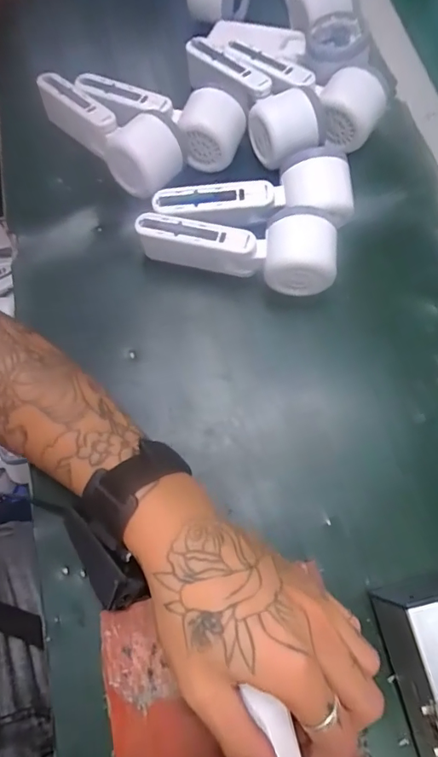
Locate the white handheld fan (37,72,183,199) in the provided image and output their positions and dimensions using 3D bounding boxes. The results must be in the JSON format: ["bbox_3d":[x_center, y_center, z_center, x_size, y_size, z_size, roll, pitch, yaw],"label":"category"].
[{"bbox_3d":[-0.103,-0.233,0.457,0.057,0.067,0.152,-41,75,-13],"label":"white handheld fan"}]

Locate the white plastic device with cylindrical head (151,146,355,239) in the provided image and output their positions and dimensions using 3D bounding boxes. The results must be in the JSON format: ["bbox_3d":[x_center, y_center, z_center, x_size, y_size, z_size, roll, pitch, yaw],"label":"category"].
[{"bbox_3d":[0.033,-0.144,0.408,0.171,0.046,0.057,-9,70,-3],"label":"white plastic device with cylindrical head"}]

